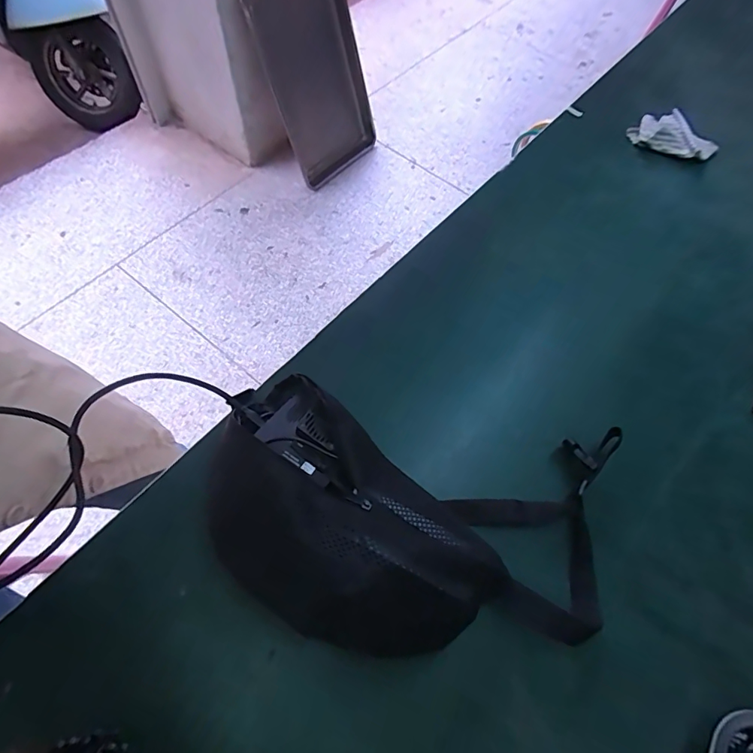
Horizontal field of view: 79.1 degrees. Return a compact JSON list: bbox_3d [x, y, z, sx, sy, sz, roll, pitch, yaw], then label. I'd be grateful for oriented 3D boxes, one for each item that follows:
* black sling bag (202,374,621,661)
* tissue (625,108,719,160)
[{"bbox_3d":[0.033,0.119,0.398,0.367,0.094,0.215,10,62,1],"label":"black sling bag"},{"bbox_3d":[0.466,-0.380,0.716,0.129,0.022,0.085,26,63,10],"label":"tissue"}]

